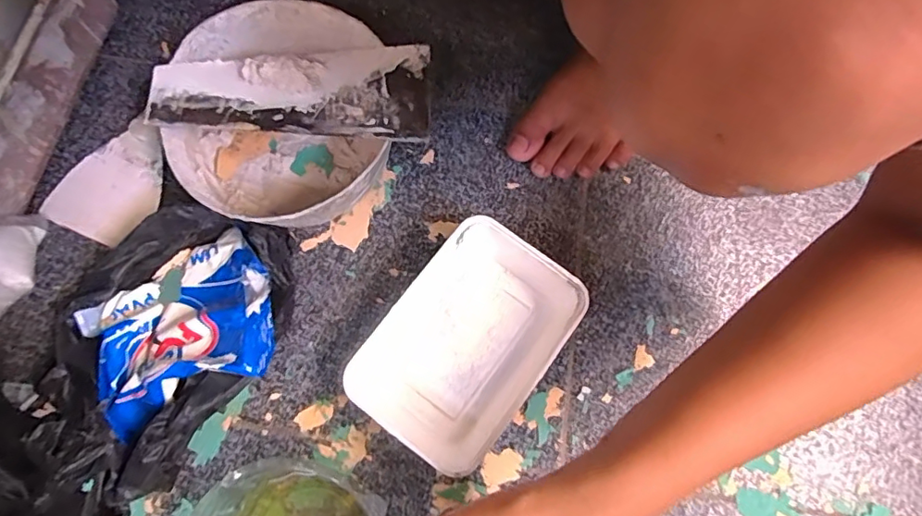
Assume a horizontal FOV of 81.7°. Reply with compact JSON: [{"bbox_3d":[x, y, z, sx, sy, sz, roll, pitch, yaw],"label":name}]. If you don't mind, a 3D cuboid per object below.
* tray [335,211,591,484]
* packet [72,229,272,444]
[{"bbox_3d":[0.003,0.065,0.410,0.116,0.047,0.172,36,78,8],"label":"tray"},{"bbox_3d":[-0.211,0.051,0.403,0.143,0.065,0.121,-23,77,-7],"label":"packet"}]

